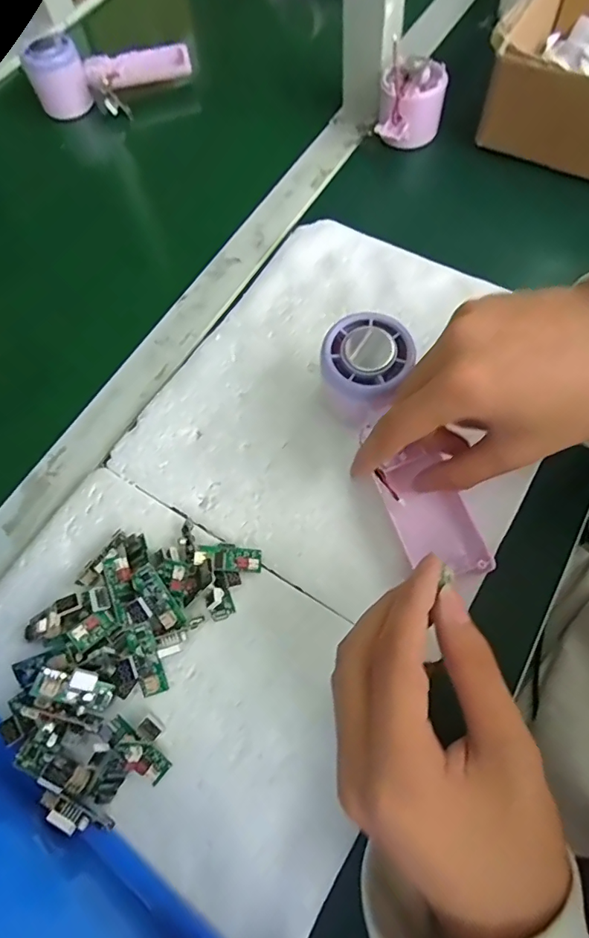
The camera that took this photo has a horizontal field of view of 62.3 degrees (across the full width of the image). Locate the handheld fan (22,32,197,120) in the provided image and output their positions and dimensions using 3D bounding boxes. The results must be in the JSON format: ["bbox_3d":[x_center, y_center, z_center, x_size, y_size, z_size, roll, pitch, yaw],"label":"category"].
[{"bbox_3d":[-0.189,-0.415,0.507,0.160,0.056,0.062,-25,68,-7],"label":"handheld fan"}]

